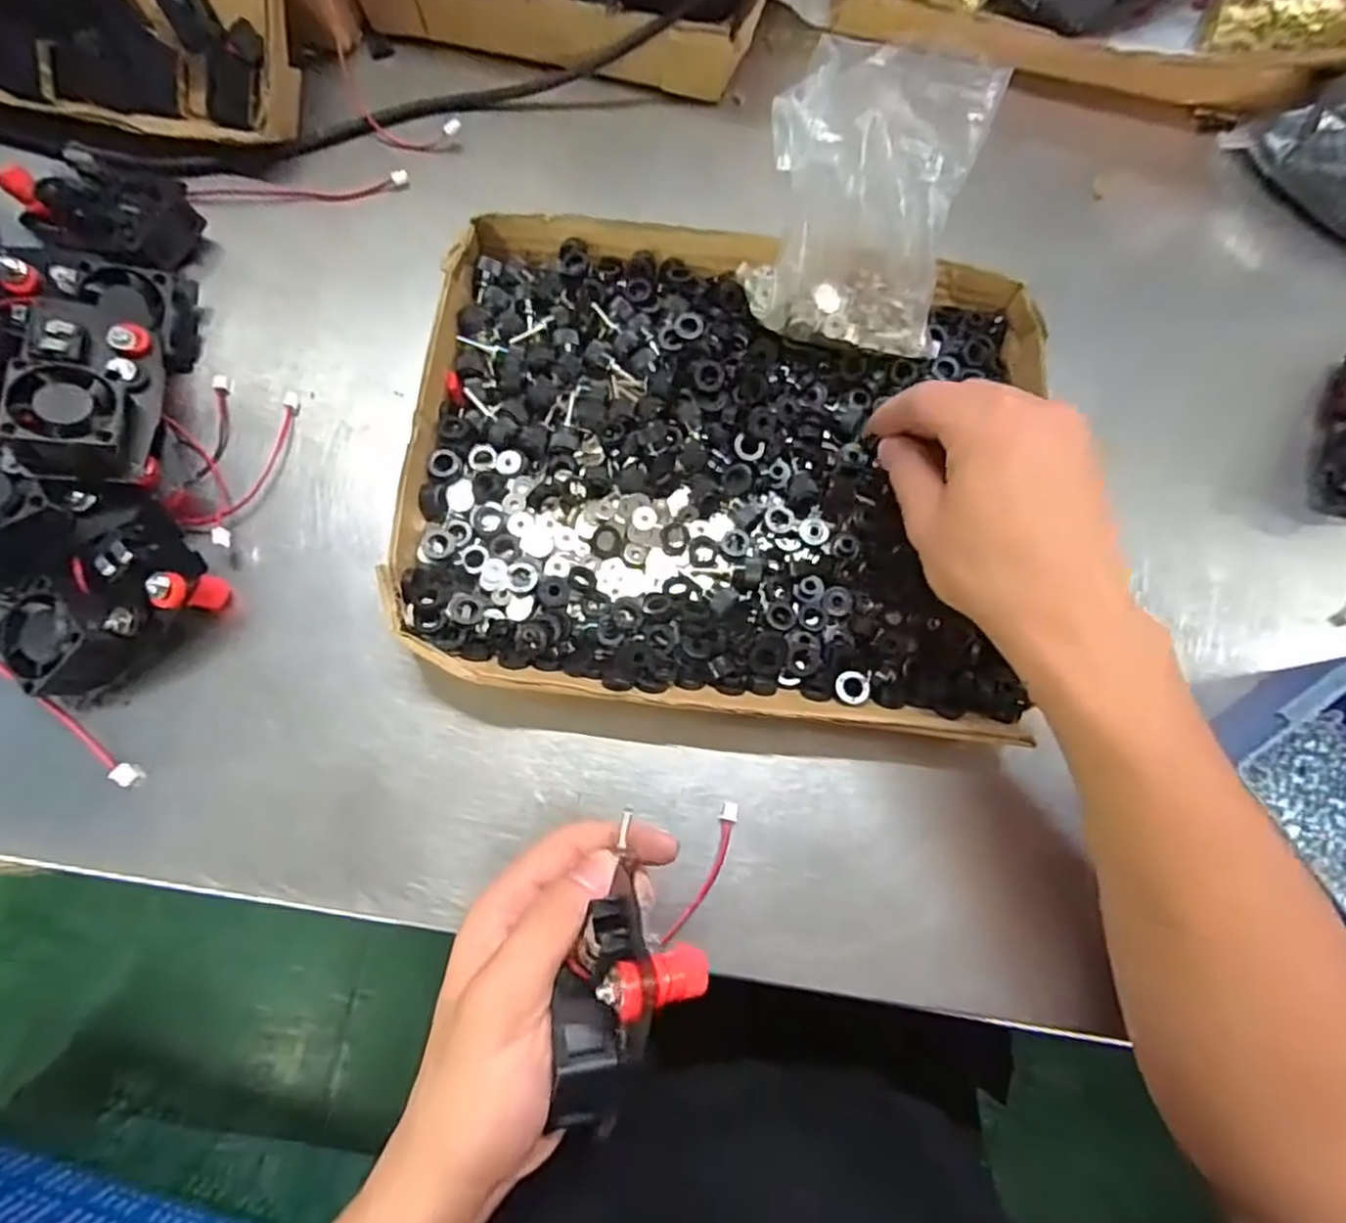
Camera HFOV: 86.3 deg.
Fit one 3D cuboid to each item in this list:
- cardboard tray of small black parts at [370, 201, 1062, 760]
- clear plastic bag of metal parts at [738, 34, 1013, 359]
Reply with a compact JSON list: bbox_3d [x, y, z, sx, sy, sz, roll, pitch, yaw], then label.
[{"bbox_3d":[0.028,-0.079,0.367,0.303,0.035,0.254,6,79,0],"label":"cardboard tray of small black parts"},{"bbox_3d":[0.093,-0.185,0.338,0.110,0.117,0.068,21,80,2],"label":"clear plastic bag of metal parts"}]

